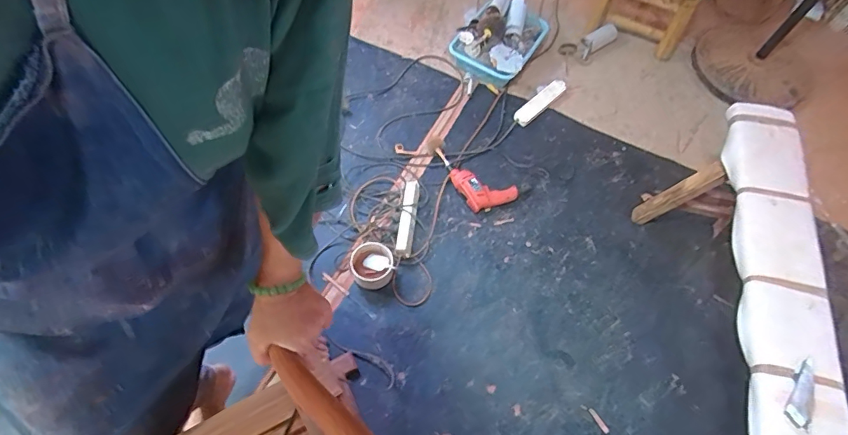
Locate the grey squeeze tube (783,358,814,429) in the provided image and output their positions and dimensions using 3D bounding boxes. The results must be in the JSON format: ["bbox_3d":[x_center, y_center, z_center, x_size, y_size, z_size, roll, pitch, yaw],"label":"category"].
[{"bbox_3d":[0.668,0.306,0.832,0.040,0.017,0.127,26,66,5],"label":"grey squeeze tube"}]

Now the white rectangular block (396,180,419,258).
[{"bbox_3d":[-0.050,-0.005,1.457,0.043,0.027,0.269,6,62,2],"label":"white rectangular block"}]

